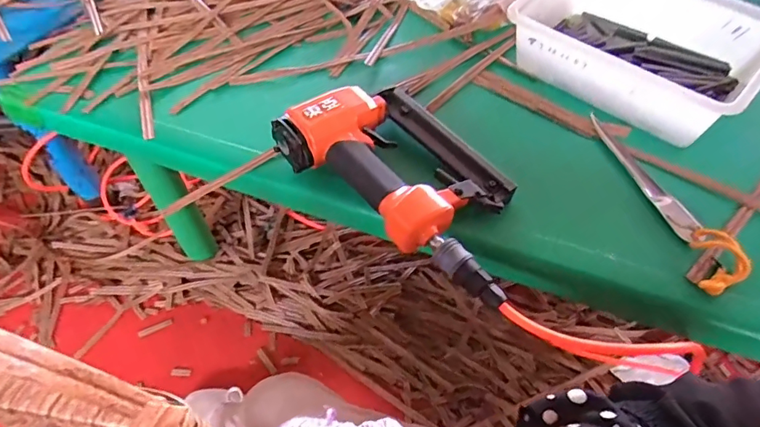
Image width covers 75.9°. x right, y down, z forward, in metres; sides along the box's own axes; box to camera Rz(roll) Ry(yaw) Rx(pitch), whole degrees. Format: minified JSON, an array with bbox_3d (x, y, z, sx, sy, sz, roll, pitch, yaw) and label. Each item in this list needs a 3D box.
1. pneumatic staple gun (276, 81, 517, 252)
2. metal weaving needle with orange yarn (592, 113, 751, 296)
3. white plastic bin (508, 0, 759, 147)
[{"bbox_3d":[0.012,-0.056,0.492,0.160,0.055,0.201,-32,59,-22],"label":"pneumatic staple gun"},{"bbox_3d":[0.283,-0.024,0.492,0.040,0.016,0.224,-13,53,-9],"label":"metal weaving needle with orange yarn"},{"bbox_3d":[0.311,-0.200,0.583,0.254,0.084,0.194,37,61,25],"label":"white plastic bin"}]

